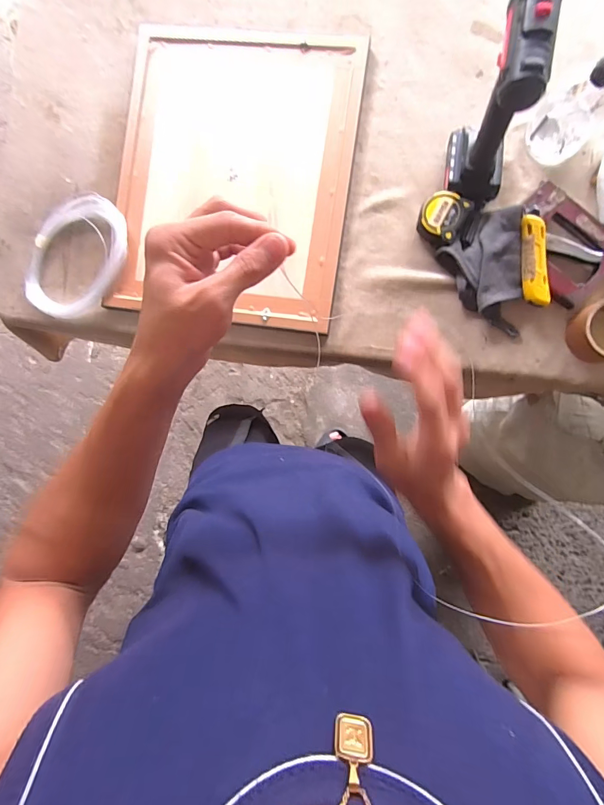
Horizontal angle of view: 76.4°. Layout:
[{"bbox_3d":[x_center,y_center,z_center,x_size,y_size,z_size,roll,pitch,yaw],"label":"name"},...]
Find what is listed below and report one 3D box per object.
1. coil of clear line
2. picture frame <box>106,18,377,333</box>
[{"bbox_3d":[-0.378,-0.243,0.639,0.159,0.025,0.207,30,90,4],"label":"coil of clear line"},{"bbox_3d":[-0.110,-0.368,0.617,0.373,0.022,0.471,8,89,4],"label":"picture frame"}]

